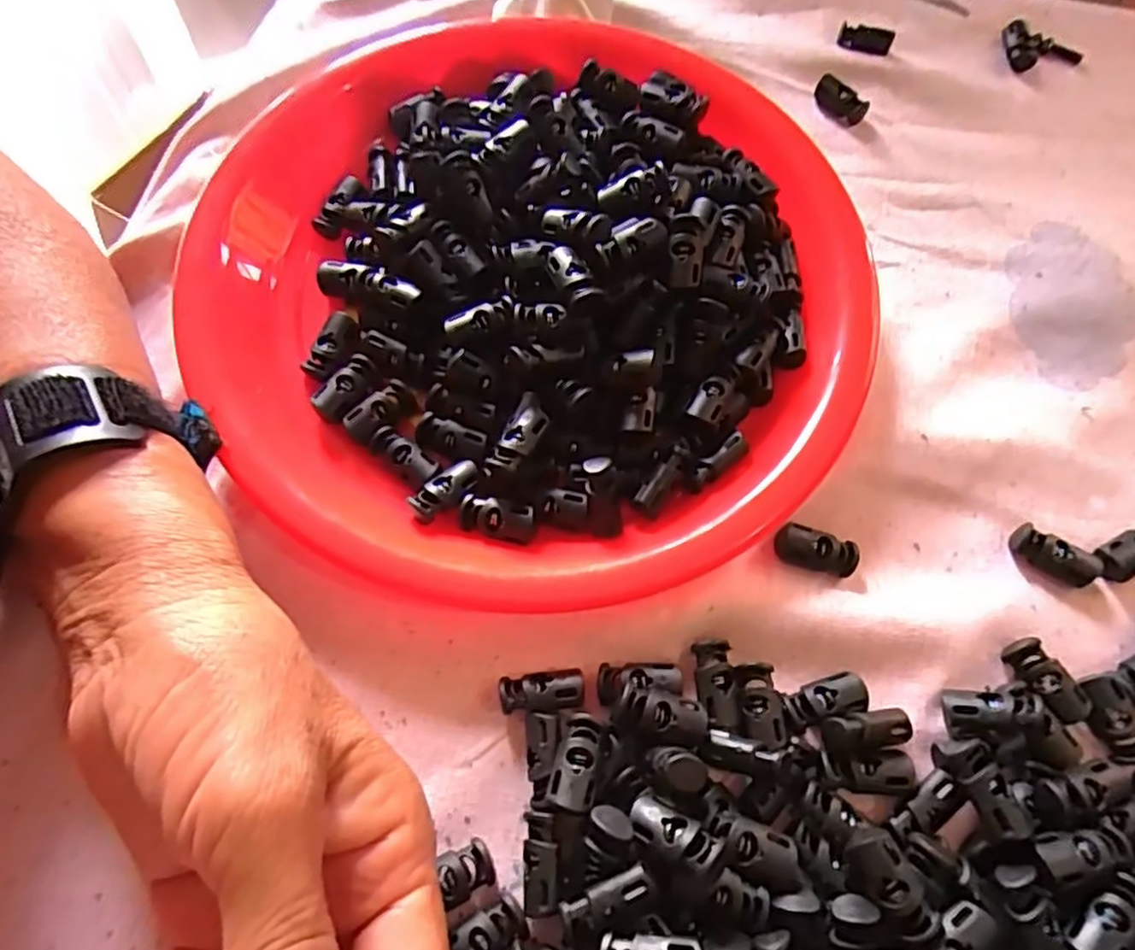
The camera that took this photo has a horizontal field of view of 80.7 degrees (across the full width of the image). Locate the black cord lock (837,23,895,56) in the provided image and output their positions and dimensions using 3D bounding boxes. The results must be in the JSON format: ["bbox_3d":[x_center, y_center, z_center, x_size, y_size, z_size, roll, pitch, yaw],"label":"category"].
[{"bbox_3d":[0.157,-0.231,0.352,0.027,0.007,0.013,18,67,6],"label":"black cord lock"}]

